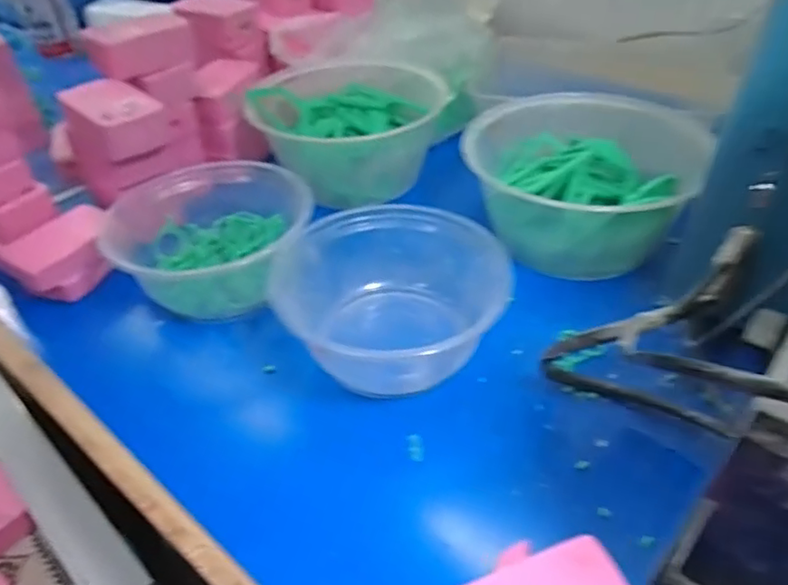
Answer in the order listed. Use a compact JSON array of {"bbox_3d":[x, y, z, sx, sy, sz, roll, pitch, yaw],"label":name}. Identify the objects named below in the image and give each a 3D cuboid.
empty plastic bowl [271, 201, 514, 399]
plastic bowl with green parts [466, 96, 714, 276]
[{"bbox_3d":[0.002,0.000,0.376,0.119,0.068,0.116,-1,41,1],"label":"empty plastic bowl"},{"bbox_3d":[0.143,-0.090,0.447,0.152,0.078,0.172,24,47,27],"label":"plastic bowl with green parts"}]

